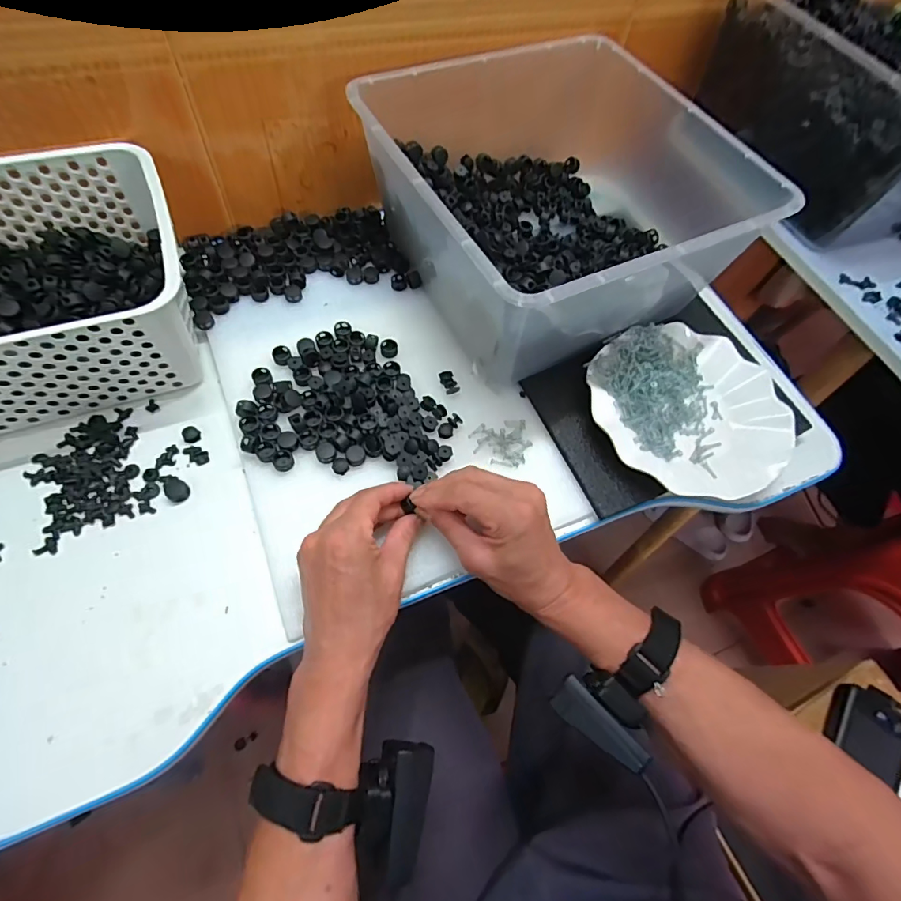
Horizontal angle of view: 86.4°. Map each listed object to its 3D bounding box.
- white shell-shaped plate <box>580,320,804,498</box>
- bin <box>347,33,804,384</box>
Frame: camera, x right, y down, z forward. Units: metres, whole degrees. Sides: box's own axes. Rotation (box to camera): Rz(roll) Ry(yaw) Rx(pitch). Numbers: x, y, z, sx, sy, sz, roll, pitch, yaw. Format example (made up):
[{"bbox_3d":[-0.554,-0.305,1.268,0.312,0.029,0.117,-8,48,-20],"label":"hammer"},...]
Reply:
[{"bbox_3d":[0.225,-0.042,0.445,0.178,0.029,0.173,3,63,-5],"label":"white shell-shaped plate"},{"bbox_3d":[0.092,-0.250,0.471,0.298,0.138,0.329,-24,69,-15],"label":"bin"}]

